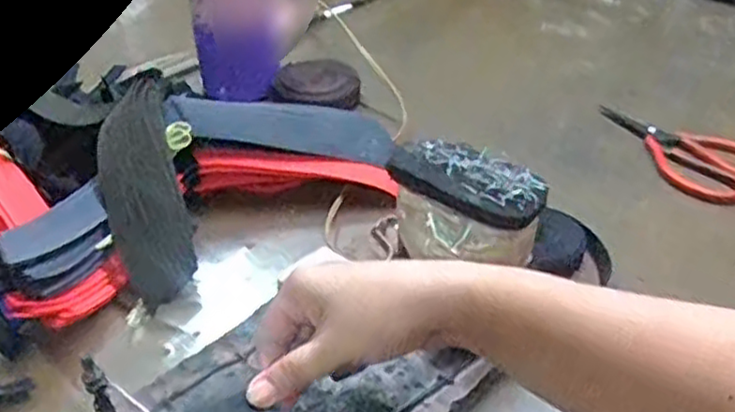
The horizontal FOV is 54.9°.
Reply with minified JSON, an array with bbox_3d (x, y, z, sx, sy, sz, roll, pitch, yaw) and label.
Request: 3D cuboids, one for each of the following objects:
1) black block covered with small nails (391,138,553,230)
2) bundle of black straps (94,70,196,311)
[{"bbox_3d":[0.060,-0.017,0.442,0.101,0.022,0.050,24,42,31],"label":"black block covered with small nails"},{"bbox_3d":[-0.176,-0.018,0.554,0.063,0.037,0.197,-10,68,-13],"label":"bundle of black straps"}]

